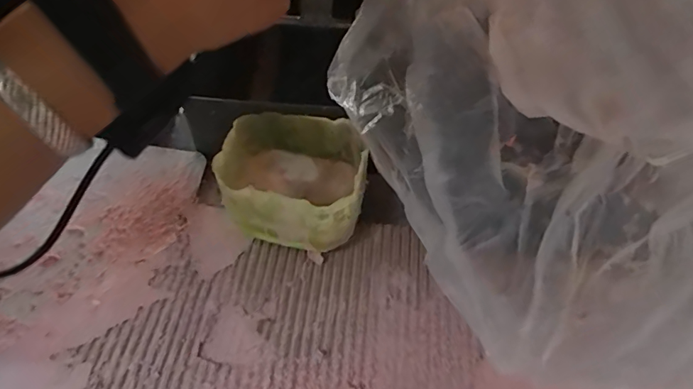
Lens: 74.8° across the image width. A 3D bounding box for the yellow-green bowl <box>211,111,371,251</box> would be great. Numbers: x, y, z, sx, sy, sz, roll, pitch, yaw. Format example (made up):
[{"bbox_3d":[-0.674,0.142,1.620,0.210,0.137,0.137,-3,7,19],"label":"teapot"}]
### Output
[{"bbox_3d":[-0.037,-0.007,0.313,0.096,0.063,0.077,12,54,5],"label":"yellow-green bowl"}]

